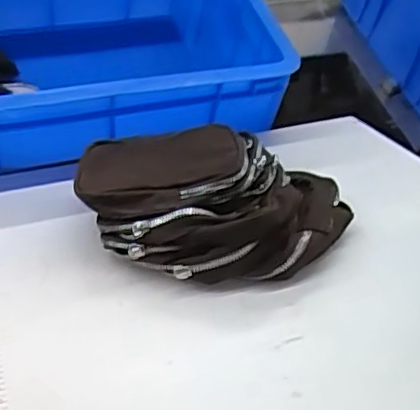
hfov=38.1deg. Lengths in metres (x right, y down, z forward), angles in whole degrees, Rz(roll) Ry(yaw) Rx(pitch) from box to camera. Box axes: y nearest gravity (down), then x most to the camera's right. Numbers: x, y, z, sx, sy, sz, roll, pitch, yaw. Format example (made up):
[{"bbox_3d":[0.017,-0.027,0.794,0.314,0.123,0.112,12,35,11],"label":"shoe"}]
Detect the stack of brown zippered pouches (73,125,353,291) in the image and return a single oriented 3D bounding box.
[{"bbox_3d":[-0.012,-0.007,0.492,0.182,0.065,0.171,-6,31,-8],"label":"stack of brown zippered pouches"}]

